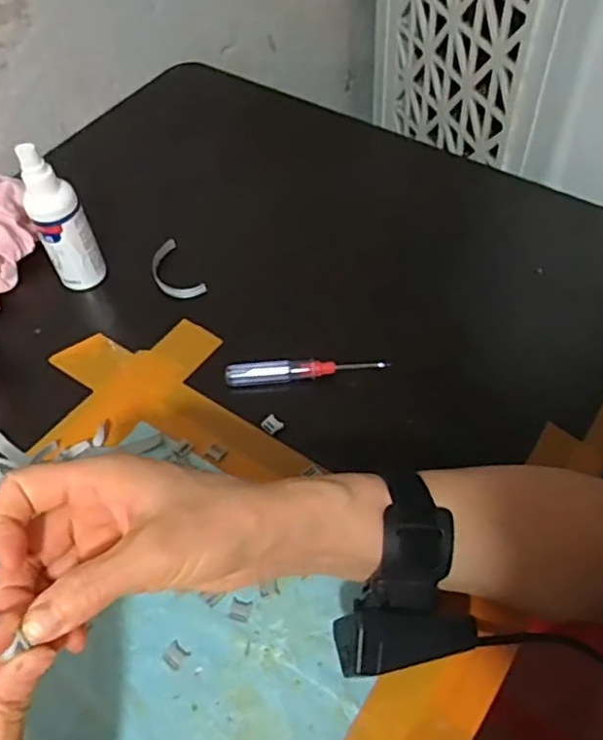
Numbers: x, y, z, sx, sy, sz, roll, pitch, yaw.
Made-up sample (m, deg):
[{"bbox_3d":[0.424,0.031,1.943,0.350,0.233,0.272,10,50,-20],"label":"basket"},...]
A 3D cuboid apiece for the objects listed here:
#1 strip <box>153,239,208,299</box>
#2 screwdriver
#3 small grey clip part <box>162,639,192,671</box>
[{"bbox_3d":[-0.109,-0.084,0.558,0.033,0.012,0.064,-29,57,-16],"label":"strip"},{"bbox_3d":[0.002,-0.001,0.486,0.119,0.016,0.015,-2,54,3],"label":"screwdriver"},{"bbox_3d":[-0.074,0.166,0.379,0.013,0.004,0.013,28,61,22],"label":"small grey clip part"}]

